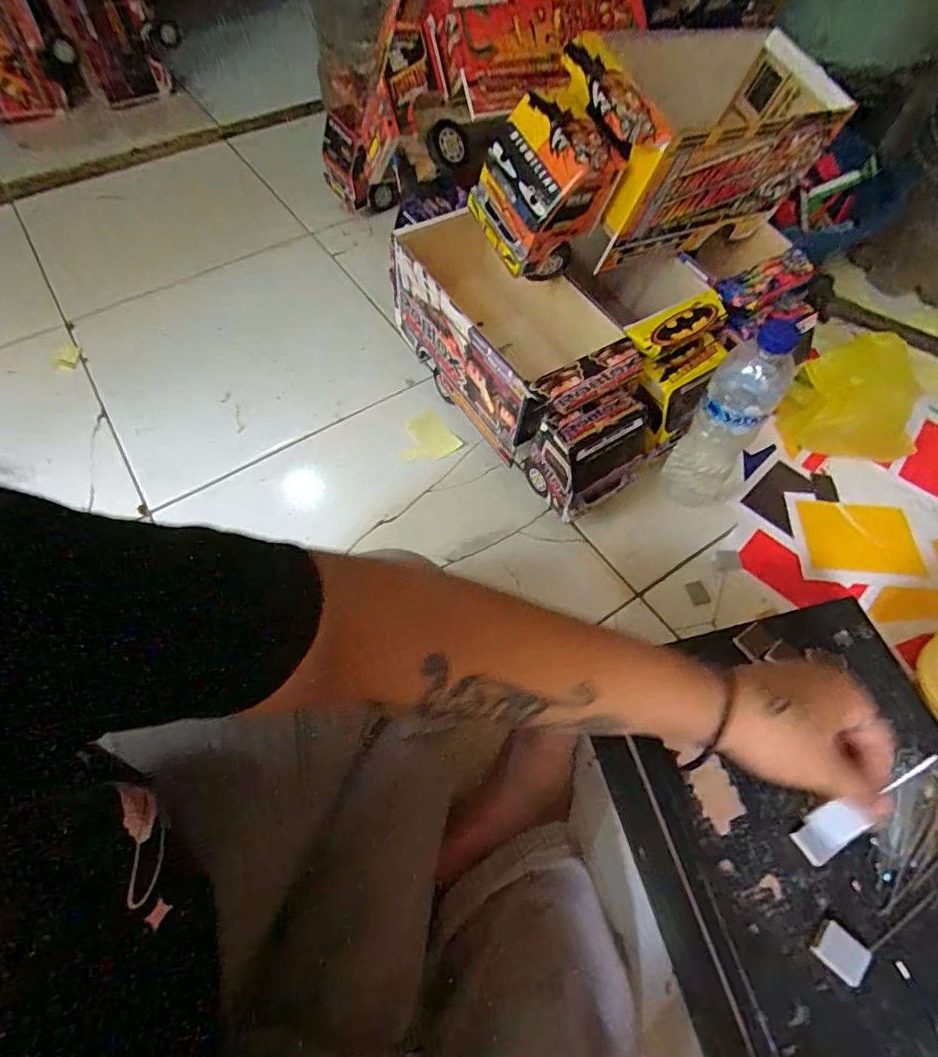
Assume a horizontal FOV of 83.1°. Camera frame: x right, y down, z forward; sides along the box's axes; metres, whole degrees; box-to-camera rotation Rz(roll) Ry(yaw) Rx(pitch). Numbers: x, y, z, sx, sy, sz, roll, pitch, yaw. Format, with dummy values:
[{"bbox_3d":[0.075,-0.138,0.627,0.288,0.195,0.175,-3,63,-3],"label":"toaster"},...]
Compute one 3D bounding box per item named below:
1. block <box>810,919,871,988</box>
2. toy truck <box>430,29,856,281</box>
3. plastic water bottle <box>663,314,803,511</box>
[{"bbox_3d":[0.212,0.241,0.301,0.026,0.004,0.023,40,67,21],"label":"block"},{"bbox_3d":[0.188,-0.364,0.515,0.358,0.160,0.141,-26,63,-14],"label":"toy truck"},{"bbox_3d":[0.266,-0.107,0.539,0.074,0.222,0.077,36,66,19],"label":"plastic water bottle"}]

